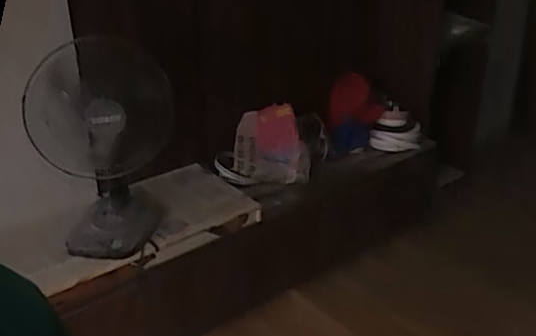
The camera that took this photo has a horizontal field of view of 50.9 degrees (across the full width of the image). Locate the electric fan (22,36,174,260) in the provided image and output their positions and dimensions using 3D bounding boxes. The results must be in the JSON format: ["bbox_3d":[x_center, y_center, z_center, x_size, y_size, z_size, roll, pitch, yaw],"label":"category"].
[{"bbox_3d":[-0.485,-0.058,1.728,0.386,0.600,0.383,-4,25,-9],"label":"electric fan"}]

